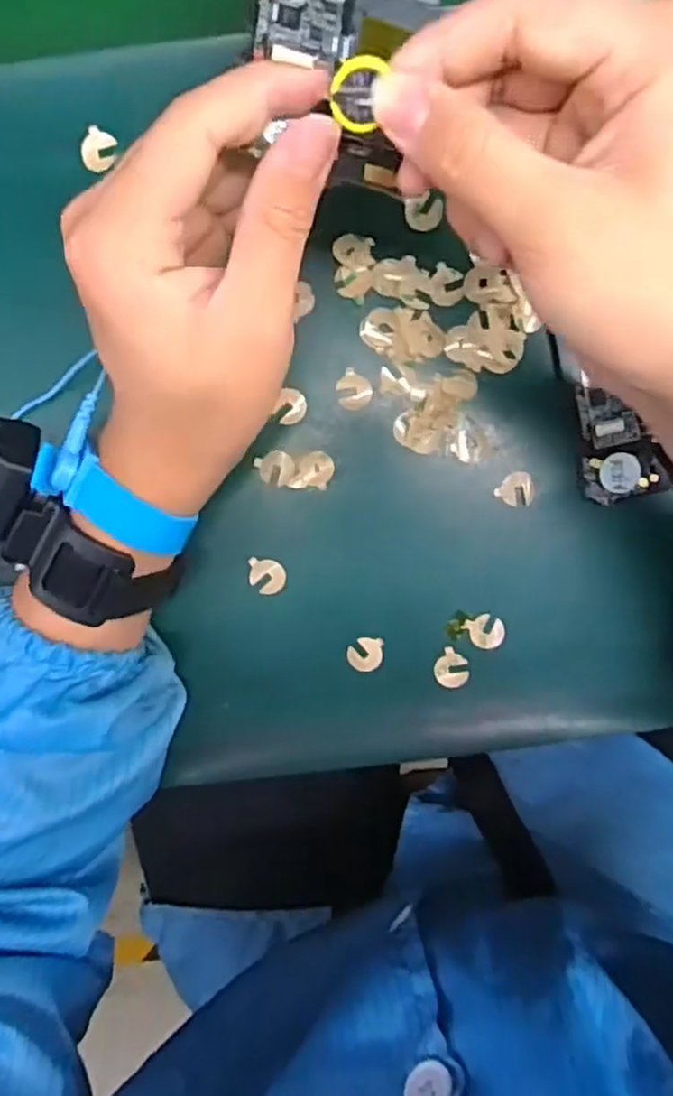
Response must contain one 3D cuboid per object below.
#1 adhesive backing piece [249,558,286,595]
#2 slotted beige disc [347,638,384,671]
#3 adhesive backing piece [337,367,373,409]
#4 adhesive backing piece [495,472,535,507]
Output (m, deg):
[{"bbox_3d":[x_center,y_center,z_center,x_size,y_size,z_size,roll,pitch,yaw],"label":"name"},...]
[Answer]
[{"bbox_3d":[-0.035,0.015,0.365,0.019,0.004,0.017,7,90,-6],"label":"adhesive backing piece"},{"bbox_3d":[0.015,0.055,0.371,0.018,0.004,0.017,0,97,-1],"label":"slotted beige disc"},{"bbox_3d":[0.008,-0.077,0.352,0.018,0.004,0.017,0,101,1],"label":"adhesive backing piece"},{"bbox_3d":[0.091,-0.029,0.357,0.018,0.004,0.017,0,96,0],"label":"adhesive backing piece"}]

